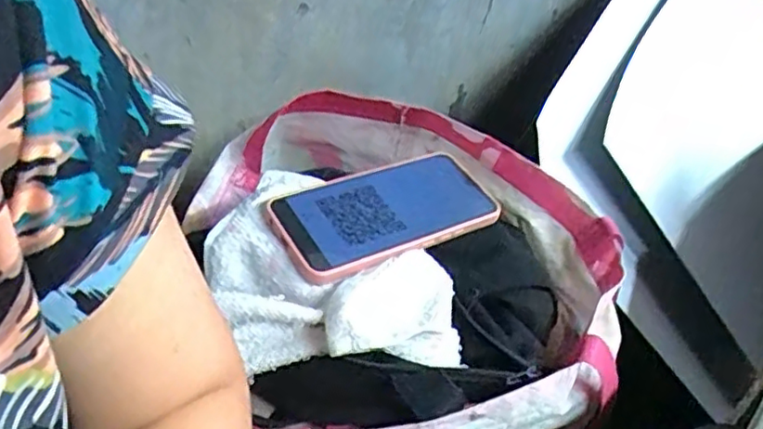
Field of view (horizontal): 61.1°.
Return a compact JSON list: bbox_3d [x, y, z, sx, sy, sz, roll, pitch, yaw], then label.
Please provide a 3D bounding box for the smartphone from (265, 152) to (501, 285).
[{"bbox_3d":[0.004,-0.005,0.470,0.165,0.015,0.084,-18,47,-29],"label":"smartphone"}]

